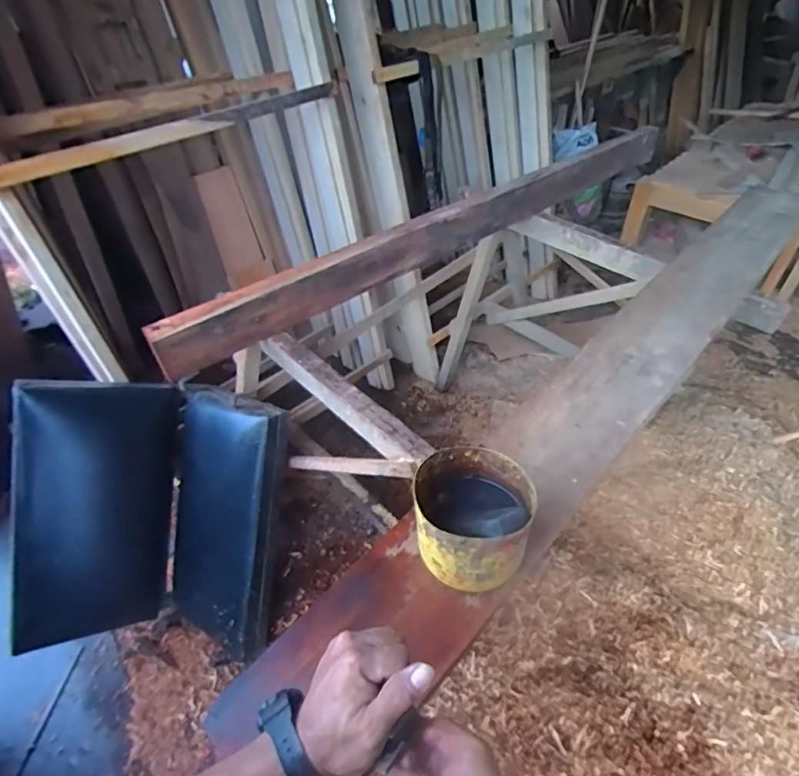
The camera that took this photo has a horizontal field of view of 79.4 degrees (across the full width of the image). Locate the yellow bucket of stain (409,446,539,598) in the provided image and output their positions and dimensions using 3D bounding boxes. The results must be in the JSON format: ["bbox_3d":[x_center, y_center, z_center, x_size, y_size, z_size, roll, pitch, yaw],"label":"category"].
[{"bbox_3d":[0.110,0.201,0.737,0.162,0.171,0.167,-3,48,3],"label":"yellow bucket of stain"}]

